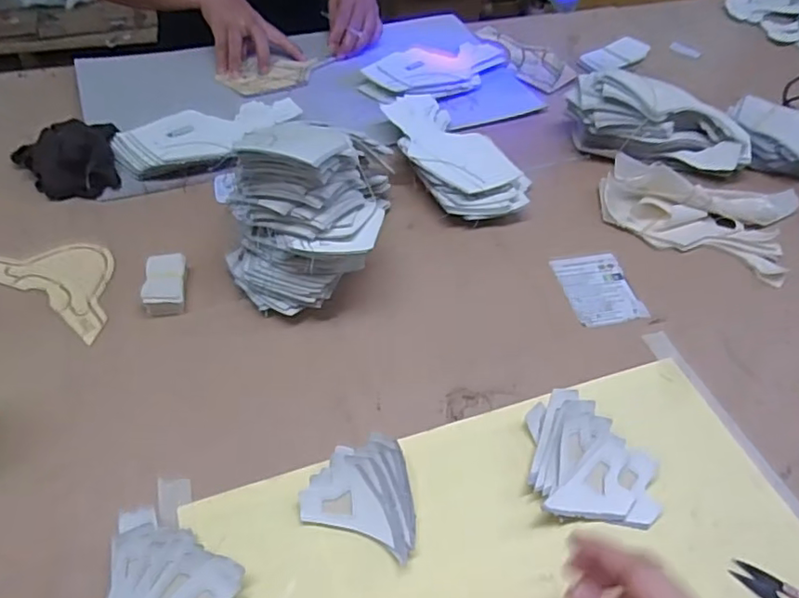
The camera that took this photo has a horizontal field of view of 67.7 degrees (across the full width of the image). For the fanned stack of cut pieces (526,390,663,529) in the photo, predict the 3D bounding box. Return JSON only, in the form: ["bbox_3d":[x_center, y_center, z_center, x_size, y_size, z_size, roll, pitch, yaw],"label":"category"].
[{"bbox_3d":[0.153,0.122,0.467,0.096,0.036,0.095,6,51,-1],"label":"fanned stack of cut pieces"}]

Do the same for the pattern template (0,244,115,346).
[{"bbox_3d":[-0.330,-0.023,0.579,0.156,0.004,0.091,22,52,12],"label":"pattern template"}]

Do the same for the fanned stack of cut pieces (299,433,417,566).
[{"bbox_3d":[-0.022,0.143,0.449,0.086,0.027,0.073,20,52,10],"label":"fanned stack of cut pieces"}]

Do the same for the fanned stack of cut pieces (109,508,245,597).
[{"bbox_3d":[-0.148,0.191,0.390,0.085,0.037,0.090,3,51,-4],"label":"fanned stack of cut pieces"}]

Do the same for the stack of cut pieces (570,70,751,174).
[{"bbox_3d":[0.315,-0.210,0.730,0.221,0.094,0.074,8,50,2],"label":"stack of cut pieces"}]

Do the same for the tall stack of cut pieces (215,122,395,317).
[{"bbox_3d":[-0.086,-0.070,0.535,0.143,0.154,0.115,-1,51,-7],"label":"tall stack of cut pieces"}]

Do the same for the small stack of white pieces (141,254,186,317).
[{"bbox_3d":[-0.221,-0.014,0.563,0.035,0.026,0.057,-5,52,-10],"label":"small stack of white pieces"}]

